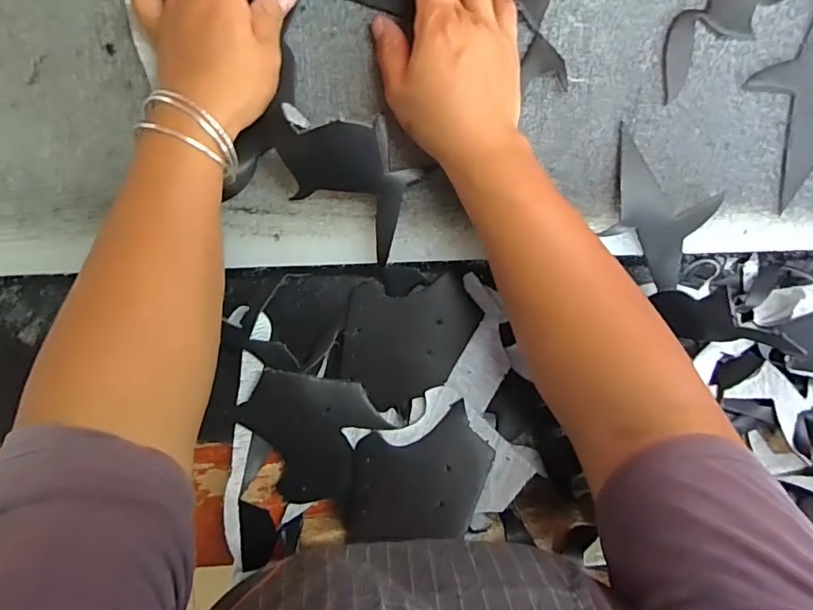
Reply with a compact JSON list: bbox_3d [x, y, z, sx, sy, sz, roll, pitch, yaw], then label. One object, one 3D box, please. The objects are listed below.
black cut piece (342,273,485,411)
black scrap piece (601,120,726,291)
[{"bbox_3d":[0.004,0.030,0.410,0.109,0.013,0.097,-5,97,-2],"label":"black cut piece"},{"bbox_3d":[0.184,-0.070,0.380,0.096,0.012,0.080,30,95,-5],"label":"black scrap piece"}]

